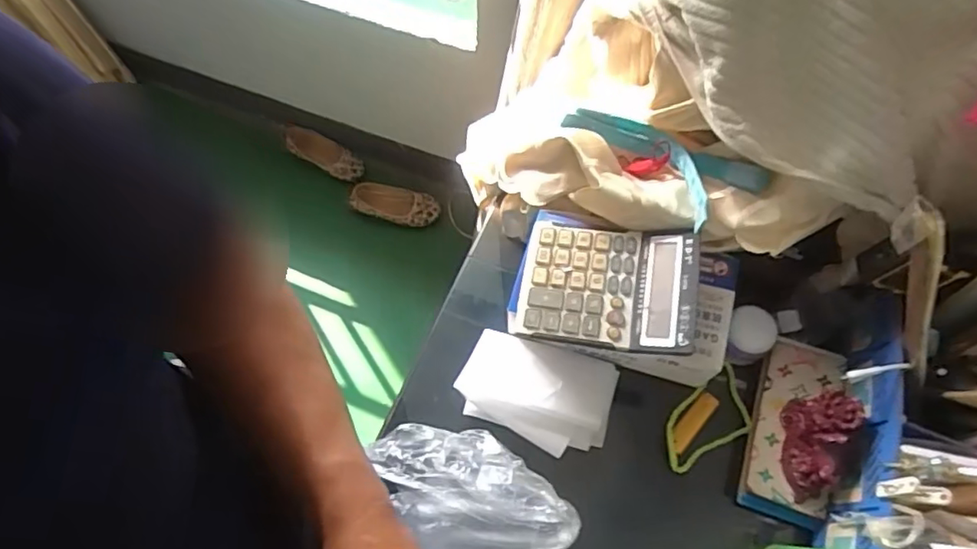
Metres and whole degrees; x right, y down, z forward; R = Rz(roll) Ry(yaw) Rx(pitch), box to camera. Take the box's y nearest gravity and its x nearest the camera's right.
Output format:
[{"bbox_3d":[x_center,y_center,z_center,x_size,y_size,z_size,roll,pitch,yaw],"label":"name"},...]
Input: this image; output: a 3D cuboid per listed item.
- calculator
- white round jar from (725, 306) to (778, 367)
[{"bbox_3d":[0.120,0.007,0.599,0.168,0.040,0.137,10,66,6],"label":"calculator"},{"bbox_3d":[0.280,0.067,0.641,0.053,0.048,0.059,37,72,16],"label":"white round jar"}]

